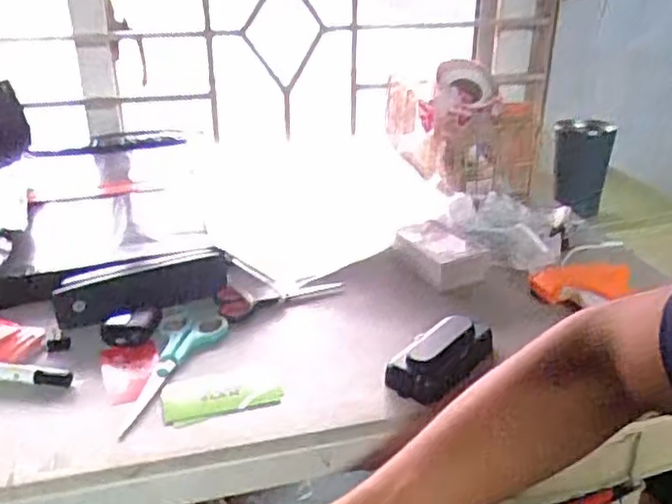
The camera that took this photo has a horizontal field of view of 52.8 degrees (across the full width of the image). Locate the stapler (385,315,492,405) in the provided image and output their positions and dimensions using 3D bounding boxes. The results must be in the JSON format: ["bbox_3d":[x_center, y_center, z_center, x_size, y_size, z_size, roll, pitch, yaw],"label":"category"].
[{"bbox_3d":[0.089,0.091,0.571,0.057,0.030,0.099,19,31,32],"label":"stapler"}]

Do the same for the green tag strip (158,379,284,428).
[{"bbox_3d":[-0.091,0.116,0.542,0.092,0.010,0.048,-6,27,-14],"label":"green tag strip"}]

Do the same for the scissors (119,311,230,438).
[{"bbox_3d":[-0.141,0.099,0.576,0.061,0.012,0.164,3,26,5],"label":"scissors"}]

